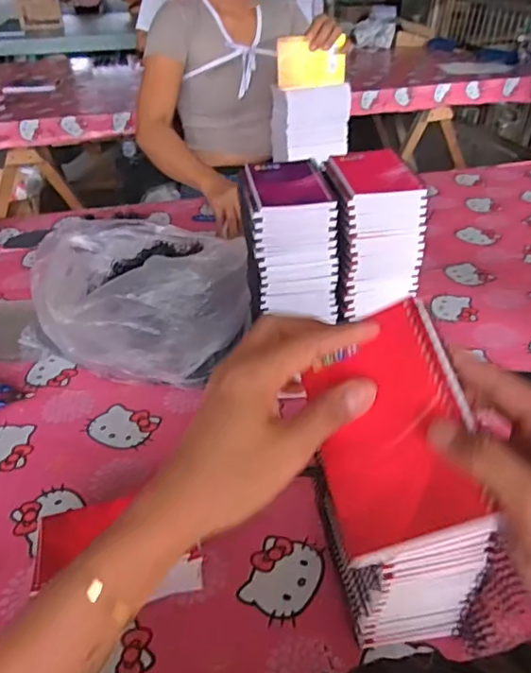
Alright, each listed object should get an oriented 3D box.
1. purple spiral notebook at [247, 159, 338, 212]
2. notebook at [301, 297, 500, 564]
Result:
[{"bbox_3d":[0.026,-0.175,0.634,0.087,0.015,0.137,-4,36,-3],"label":"purple spiral notebook"},{"bbox_3d":[0.068,0.046,0.307,0.083,0.007,0.126,-21,60,15],"label":"notebook"}]

